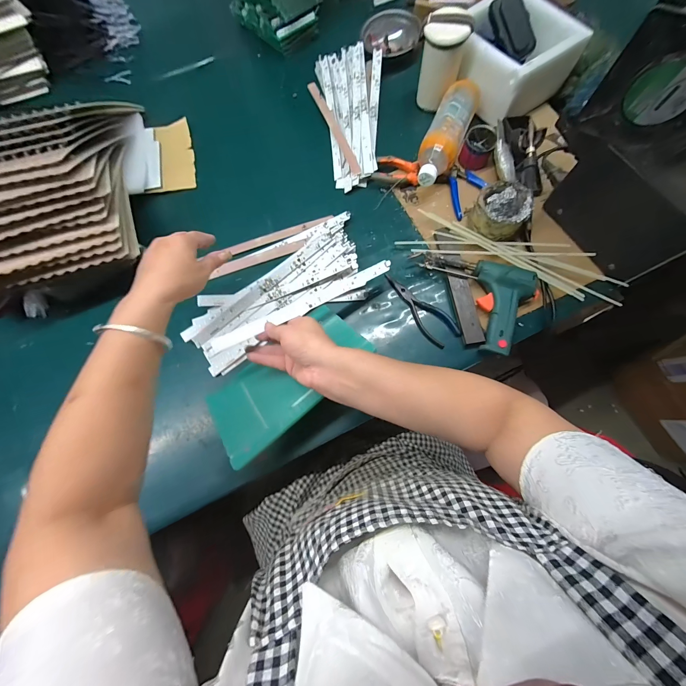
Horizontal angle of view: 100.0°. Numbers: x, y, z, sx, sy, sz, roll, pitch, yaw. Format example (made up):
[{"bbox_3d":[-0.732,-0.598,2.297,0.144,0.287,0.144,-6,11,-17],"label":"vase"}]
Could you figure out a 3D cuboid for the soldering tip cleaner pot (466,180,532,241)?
[{"bbox_3d":[0.260,-0.219,0.475,0.084,0.071,0.087,0,74,2],"label":"soldering tip cleaner pot"}]

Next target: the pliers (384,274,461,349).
[{"bbox_3d":[0.129,-0.061,0.481,0.051,0.007,0.151,-34,76,-7],"label":"pliers"}]

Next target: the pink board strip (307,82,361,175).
[{"bbox_3d":[-0.020,-0.444,0.587,0.019,0.005,0.277,-27,71,16],"label":"pink board strip"}]

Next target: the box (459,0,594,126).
[{"bbox_3d":[0.299,-0.534,0.538,0.163,0.100,0.196,-36,76,-8],"label":"box"}]

